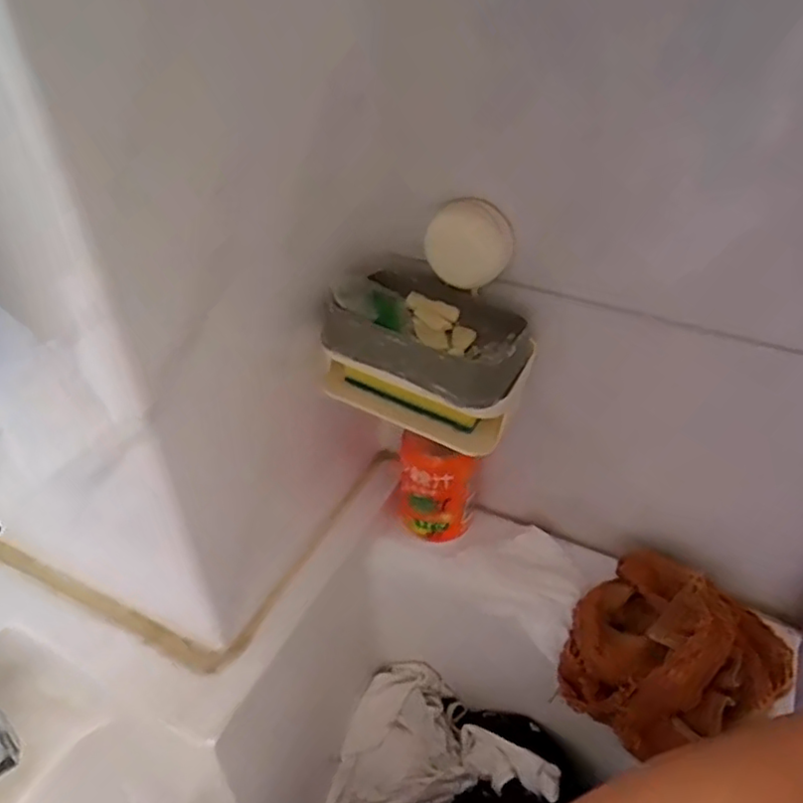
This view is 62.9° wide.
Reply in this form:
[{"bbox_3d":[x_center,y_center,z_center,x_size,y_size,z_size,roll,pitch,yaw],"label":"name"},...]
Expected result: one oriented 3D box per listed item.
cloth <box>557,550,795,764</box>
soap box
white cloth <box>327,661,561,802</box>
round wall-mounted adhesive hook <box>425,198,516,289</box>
[{"bbox_3d":[0.190,0.174,0.465,0.124,0.077,0.118,-24,45,-24],"label":"cloth"},{"bbox_3d":[0.017,-0.032,0.441,0.134,0.080,0.088,19,44,23],"label":"soap box"},{"bbox_3d":[0.026,0.289,0.563,0.176,0.089,0.115,-2,40,-1],"label":"white cloth"},{"bbox_3d":[0.044,-0.103,0.429,0.056,0.052,0.014,6,40,8],"label":"round wall-mounted adhesive hook"}]

